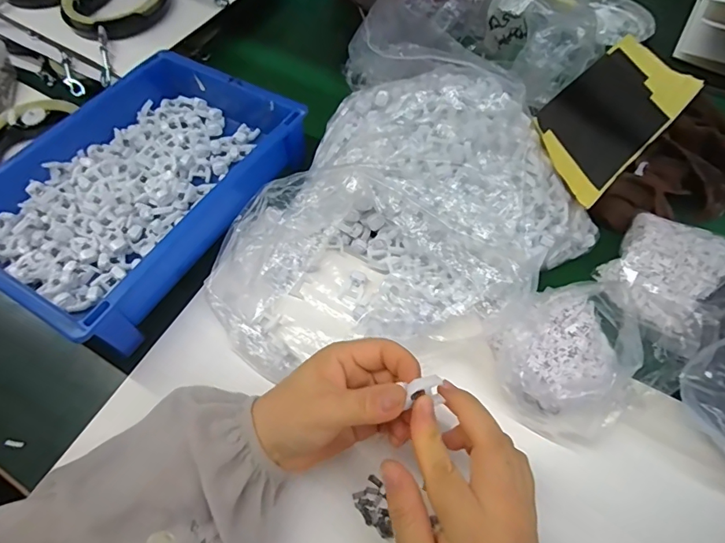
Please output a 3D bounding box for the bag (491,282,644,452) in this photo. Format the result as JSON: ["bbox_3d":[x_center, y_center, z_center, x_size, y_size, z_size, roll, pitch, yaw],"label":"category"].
[{"bbox_3d":[0.166,0.062,0.362,0.106,0.041,0.130,38,68,21],"label":"bag"}]

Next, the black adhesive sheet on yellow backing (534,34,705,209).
[{"bbox_3d":[0.250,-0.160,0.446,0.213,0.011,0.096,-42,90,-21],"label":"black adhesive sheet on yellow backing"}]

